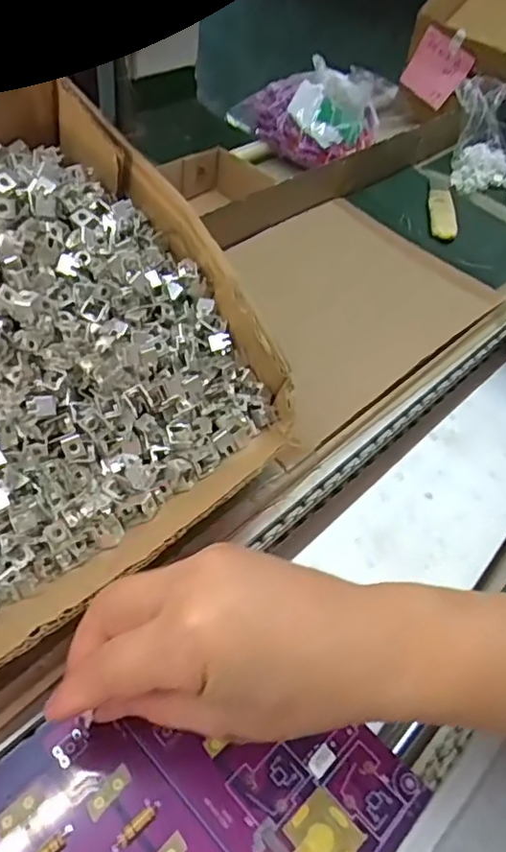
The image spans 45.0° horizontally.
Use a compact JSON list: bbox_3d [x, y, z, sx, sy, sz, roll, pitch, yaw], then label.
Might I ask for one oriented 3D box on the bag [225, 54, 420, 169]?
[{"bbox_3d":[0.096,-0.426,0.831,0.207,0.072,0.158,-29,61,-30],"label":"bag"}]

